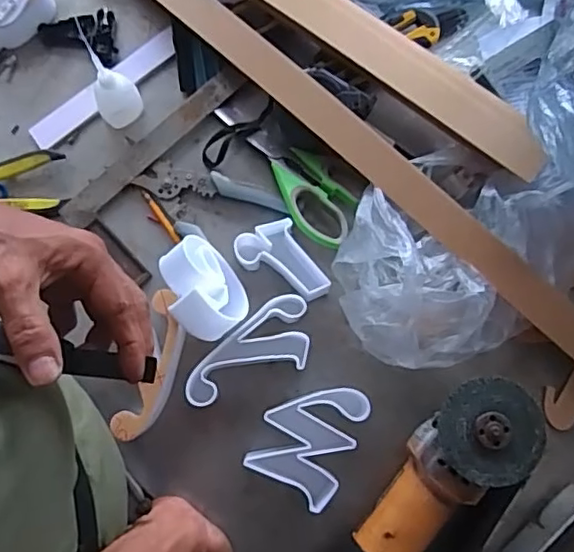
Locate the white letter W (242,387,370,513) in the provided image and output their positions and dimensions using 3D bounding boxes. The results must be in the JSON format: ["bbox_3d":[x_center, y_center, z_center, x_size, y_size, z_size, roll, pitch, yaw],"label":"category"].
[{"bbox_3d":[0.019,0.149,0.560,0.084,0.050,0.110,25,81,4],"label":"white letter W"}]

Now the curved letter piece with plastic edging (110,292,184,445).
[{"bbox_3d":[-0.124,0.084,0.544,0.039,0.011,0.139,16,81,3],"label":"curved letter piece with plastic edging"}]

